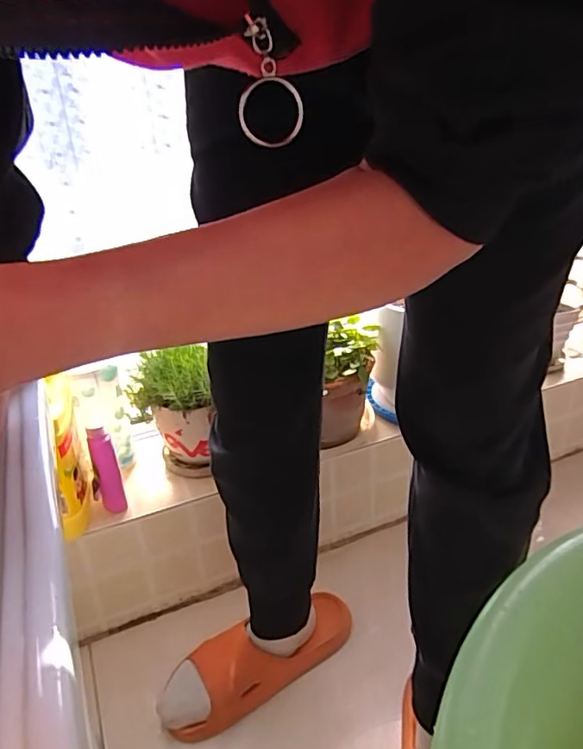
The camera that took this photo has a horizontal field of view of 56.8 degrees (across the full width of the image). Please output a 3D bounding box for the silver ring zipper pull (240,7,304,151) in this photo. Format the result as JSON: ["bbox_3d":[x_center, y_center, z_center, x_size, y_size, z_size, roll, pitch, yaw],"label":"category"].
[{"bbox_3d":[-0.009,-0.120,0.223,0.026,0.047,0.008,-9,28,-11],"label":"silver ring zipper pull"}]

